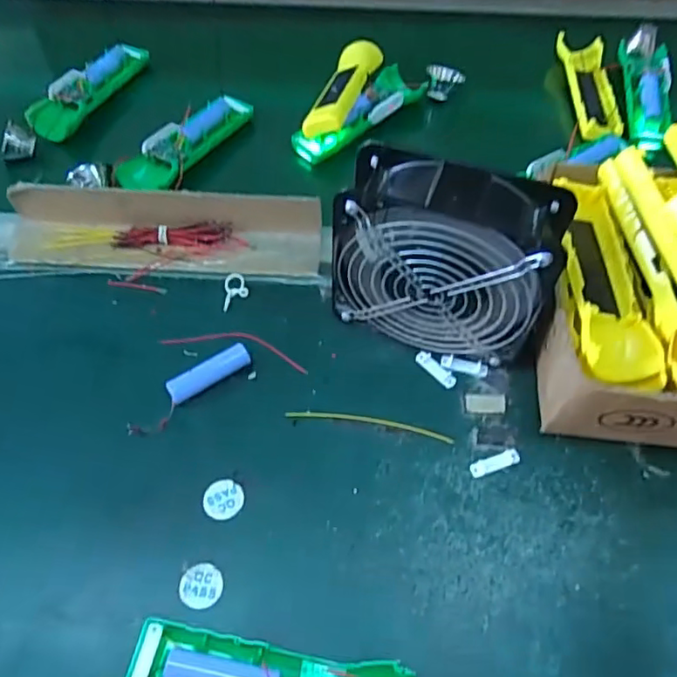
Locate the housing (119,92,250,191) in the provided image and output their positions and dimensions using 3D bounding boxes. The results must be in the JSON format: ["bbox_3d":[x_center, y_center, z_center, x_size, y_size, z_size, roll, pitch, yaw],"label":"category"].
[{"bbox_3d":[-0.152,-0.203,0.600,0.052,0.027,0.164,26,61,15],"label":"housing"}]

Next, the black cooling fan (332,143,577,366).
[{"bbox_3d":[0.078,-0.054,0.427,0.152,0.148,0.064,19,60,10],"label":"black cooling fan"}]

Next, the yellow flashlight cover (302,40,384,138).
[{"bbox_3d":[0.004,-0.271,0.631,0.046,0.027,0.160,16,59,9],"label":"yellow flashlight cover"}]

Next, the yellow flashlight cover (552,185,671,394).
[{"bbox_3d":[0.183,-0.049,0.416,0.051,0.027,0.173,-1,56,2],"label":"yellow flashlight cover"}]

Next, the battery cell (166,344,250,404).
[{"bbox_3d":[-0.100,0.027,0.452,0.066,0.018,0.018,-31,64,-18],"label":"battery cell"}]

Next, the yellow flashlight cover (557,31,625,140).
[{"bbox_3d":[0.284,-0.285,0.657,0.052,0.014,0.173,3,58,1],"label":"yellow flashlight cover"}]

